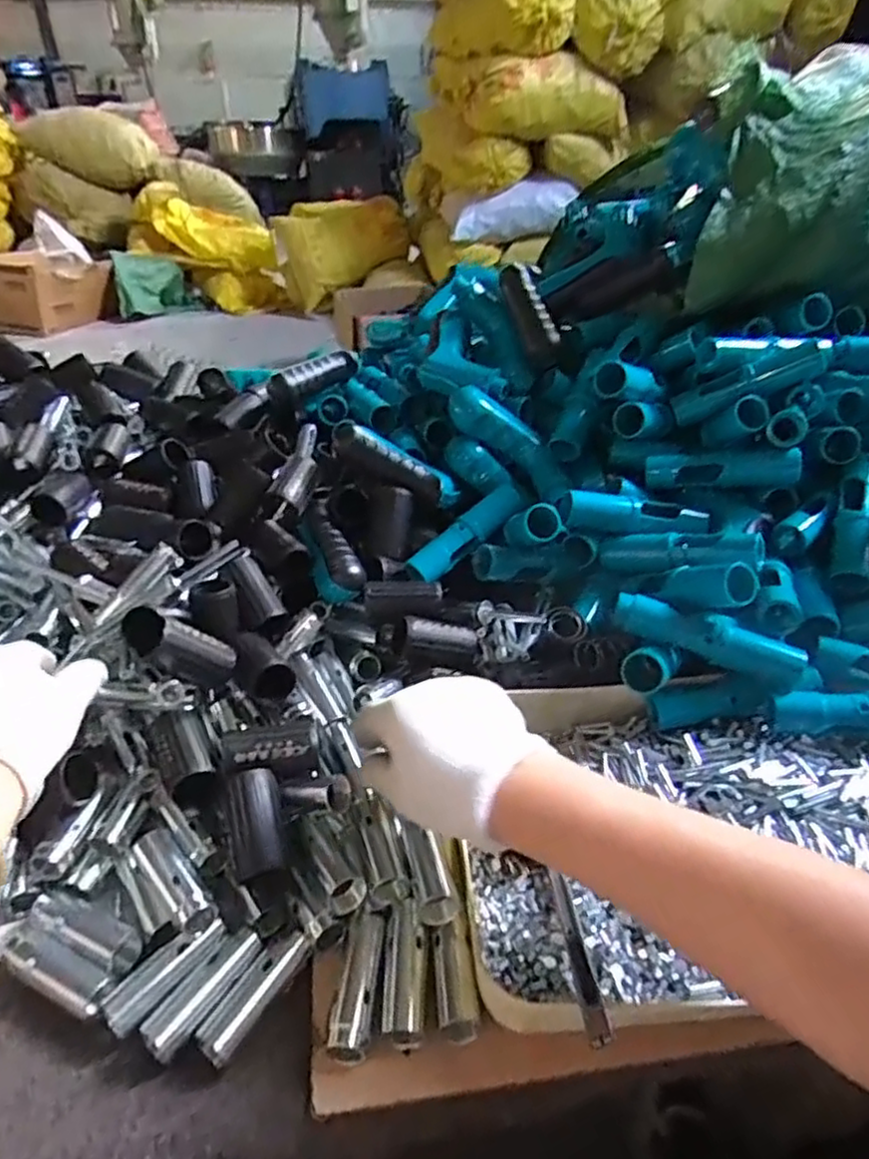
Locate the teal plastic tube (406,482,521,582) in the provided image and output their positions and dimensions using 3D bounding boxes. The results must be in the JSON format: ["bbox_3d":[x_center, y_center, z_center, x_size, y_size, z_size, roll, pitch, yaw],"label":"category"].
[{"bbox_3d":[0.028,-0.041,0.594,0.118,0.019,0.028,-41,47,-16],"label":"teal plastic tube"}]

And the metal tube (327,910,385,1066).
[{"bbox_3d":[-0.042,0.223,0.378,0.020,0.021,0.077,3,33,4],"label":"metal tube"}]

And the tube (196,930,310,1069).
[{"bbox_3d":[-0.098,0.227,0.377,0.023,0.020,0.069,18,37,25],"label":"tube"}]

